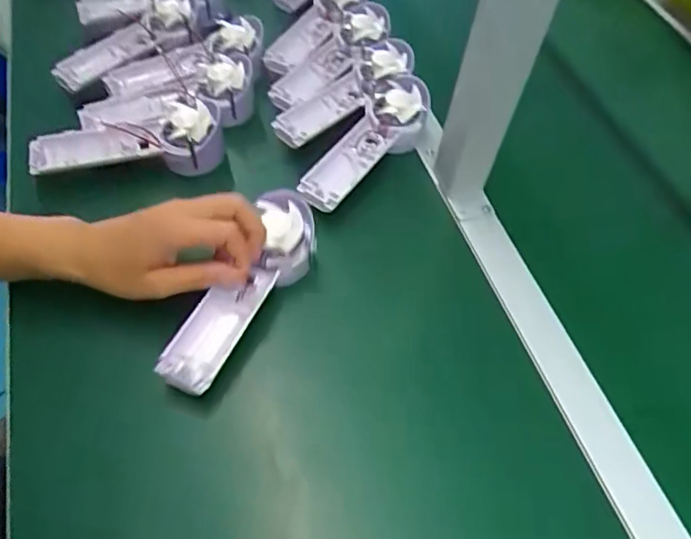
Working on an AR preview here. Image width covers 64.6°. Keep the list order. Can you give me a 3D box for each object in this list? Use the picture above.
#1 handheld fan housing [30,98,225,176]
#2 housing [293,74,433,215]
[{"bbox_3d":[-0.201,-0.122,0.518,0.166,0.054,0.078,-3,56,-7],"label":"handheld fan housing"},{"bbox_3d":[0.024,-0.122,0.526,0.065,0.042,0.163,26,58,13],"label":"housing"}]

